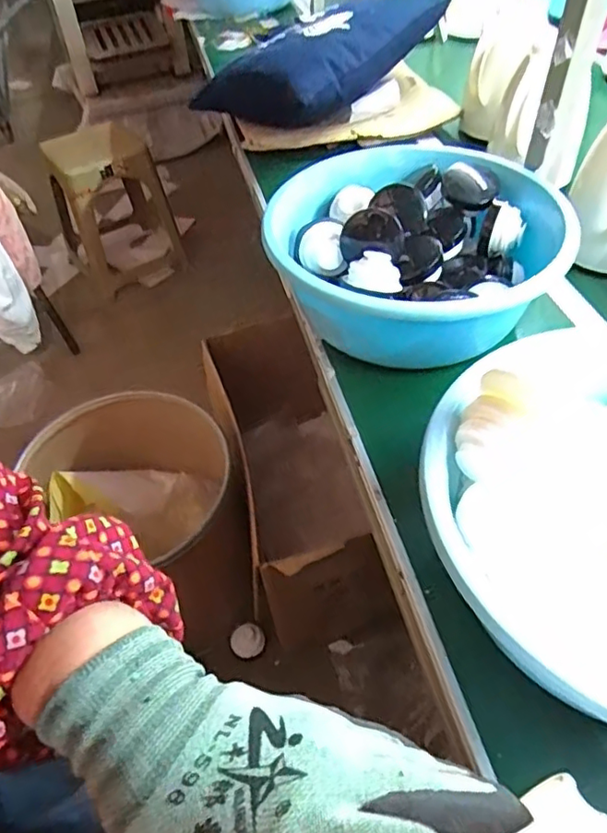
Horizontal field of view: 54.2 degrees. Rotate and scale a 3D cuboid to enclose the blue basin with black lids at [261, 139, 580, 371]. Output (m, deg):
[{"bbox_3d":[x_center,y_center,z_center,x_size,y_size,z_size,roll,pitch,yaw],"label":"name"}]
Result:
[{"bbox_3d":[0.140,-0.208,0.758,0.360,0.124,0.307,-4,50,0],"label":"blue basin with black lids"}]

